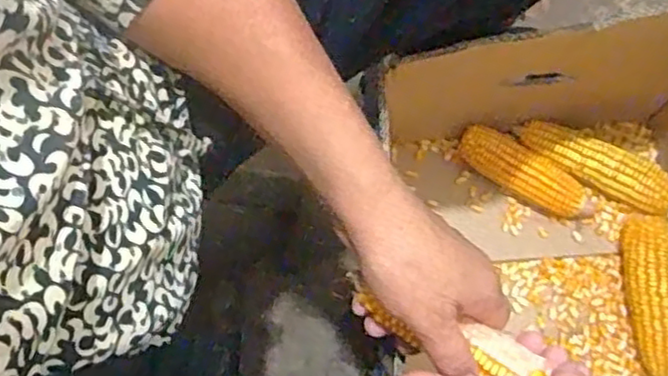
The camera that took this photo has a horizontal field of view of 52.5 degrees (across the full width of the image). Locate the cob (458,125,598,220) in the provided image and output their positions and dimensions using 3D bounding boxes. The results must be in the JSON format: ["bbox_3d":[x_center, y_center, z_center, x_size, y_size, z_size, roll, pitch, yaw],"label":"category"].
[{"bbox_3d":[0.198,-0.014,0.696,0.146,0.043,0.042,31,81,14],"label":"cob"}]

